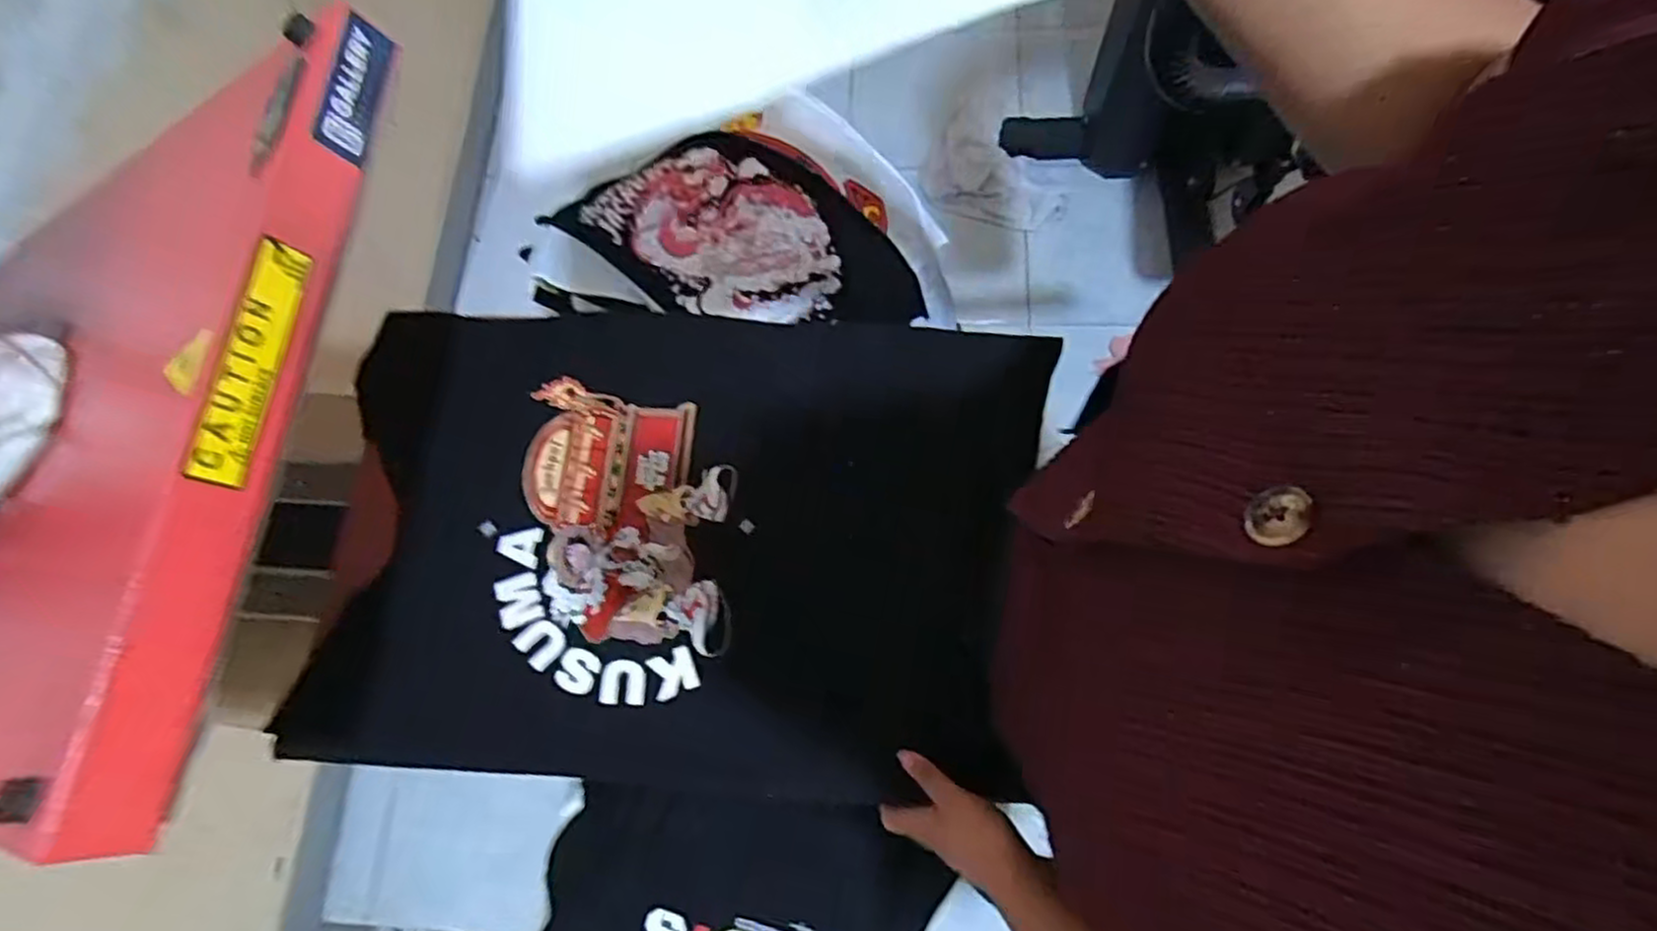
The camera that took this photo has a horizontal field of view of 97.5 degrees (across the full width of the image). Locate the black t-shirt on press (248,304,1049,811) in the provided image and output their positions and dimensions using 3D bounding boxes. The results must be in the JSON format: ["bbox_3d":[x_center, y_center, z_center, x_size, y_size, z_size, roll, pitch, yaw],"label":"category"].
[{"bbox_3d":[-0.128,0.053,0.648,0.582,0.046,0.417,4,72,2],"label":"black t-shirt on press"}]

